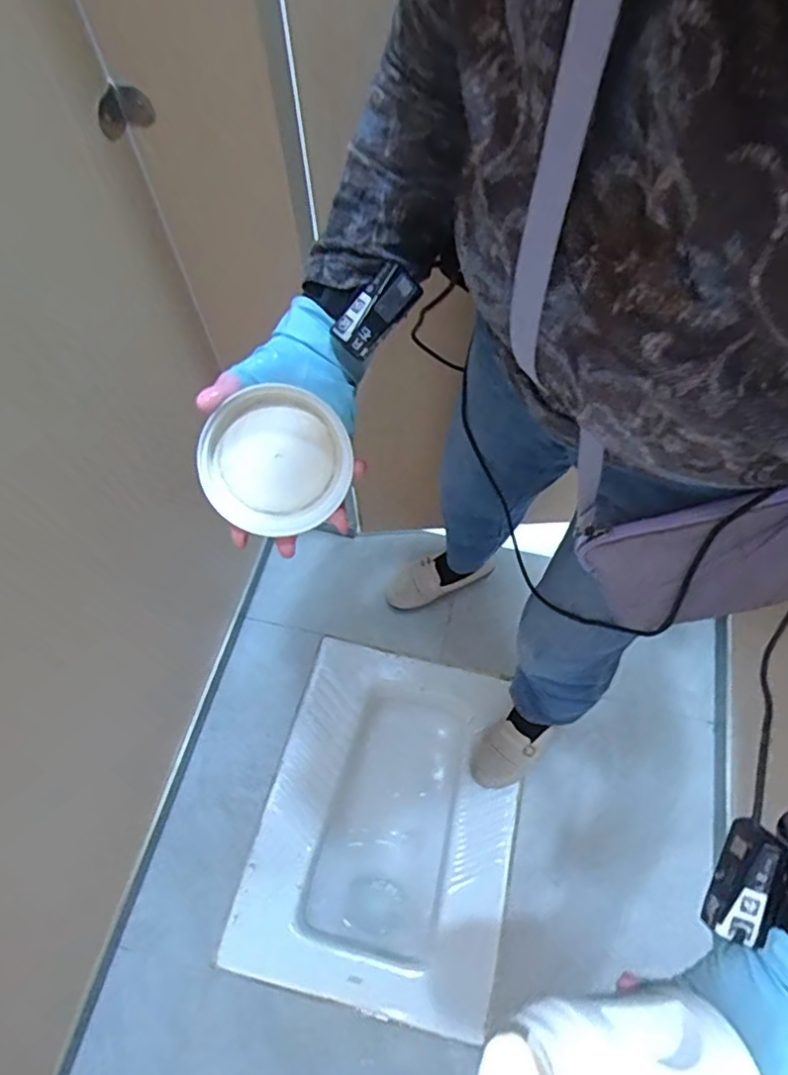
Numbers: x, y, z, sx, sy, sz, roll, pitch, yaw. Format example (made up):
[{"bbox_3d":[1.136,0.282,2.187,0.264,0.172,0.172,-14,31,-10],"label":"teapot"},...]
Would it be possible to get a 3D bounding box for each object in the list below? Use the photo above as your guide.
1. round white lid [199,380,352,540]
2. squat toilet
[{"bbox_3d":[-0.087,-0.054,0.431,0.101,0.097,0.023,-36,19,0],"label":"round white lid"},{"bbox_3d":[-0.005,0.543,1.162,0.441,0.213,0.573,11,58,11],"label":"squat toilet"}]

